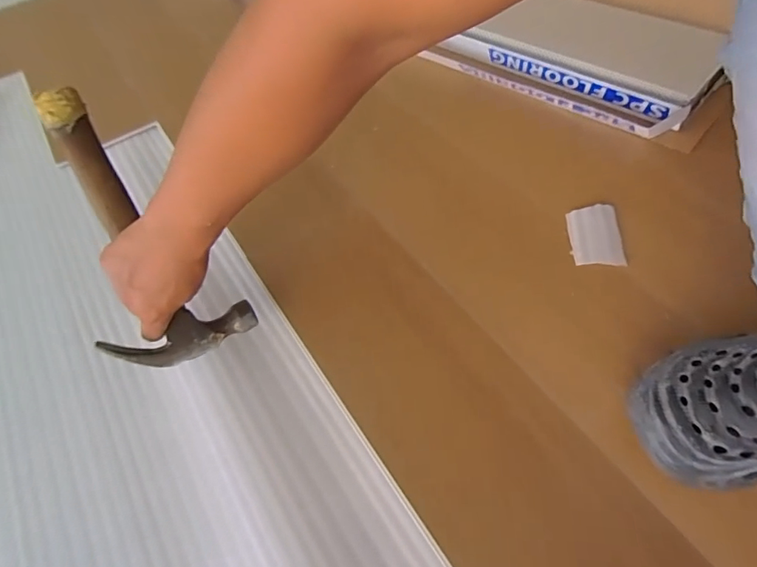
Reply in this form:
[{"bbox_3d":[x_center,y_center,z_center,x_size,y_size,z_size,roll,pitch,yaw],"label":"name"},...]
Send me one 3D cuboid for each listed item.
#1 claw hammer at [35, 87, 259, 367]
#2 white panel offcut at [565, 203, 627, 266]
[{"bbox_3d":[-0.244,-0.043,0.448,0.135,0.272,0.030,-29,17,-15],"label":"claw hammer"},{"bbox_3d":[0.272,-0.062,0.582,0.060,0.005,0.087,-2,61,11],"label":"white panel offcut"}]

